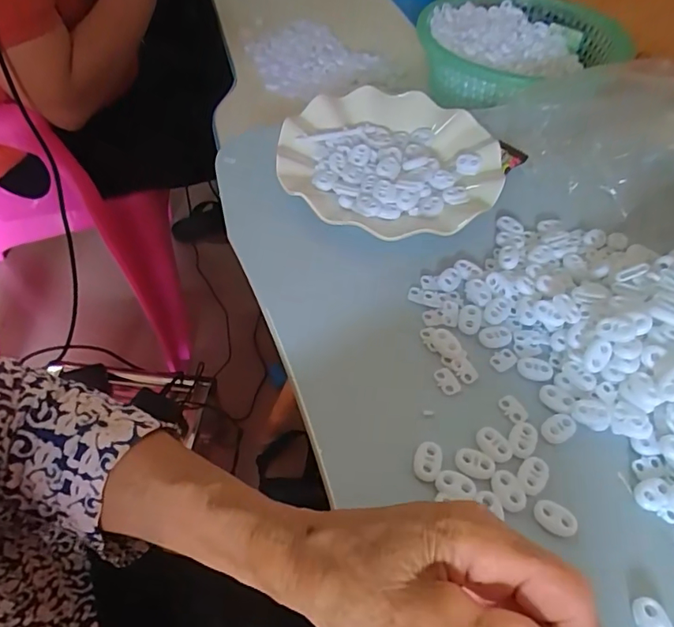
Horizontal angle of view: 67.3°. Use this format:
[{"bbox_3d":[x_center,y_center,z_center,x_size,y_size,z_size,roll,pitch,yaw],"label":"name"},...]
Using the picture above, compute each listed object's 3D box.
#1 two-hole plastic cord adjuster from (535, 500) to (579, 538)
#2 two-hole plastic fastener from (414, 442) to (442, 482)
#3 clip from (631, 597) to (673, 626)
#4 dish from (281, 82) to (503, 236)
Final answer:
[{"bbox_3d":[0.116,0.109,0.269,0.022,0.006,0.013,29,54,21],"label":"two-hole plastic cord adjuster"},{"bbox_3d":[0.051,0.083,0.284,0.015,0.005,0.021,15,50,10],"label":"two-hole plastic fastener"},{"bbox_3d":[0.151,0.148,0.241,0.014,0.006,0.022,-7,50,-8],"label":"clip"},{"bbox_3d":[0.044,-0.129,0.421,0.174,0.026,0.180,1,49,-1],"label":"dish"}]

